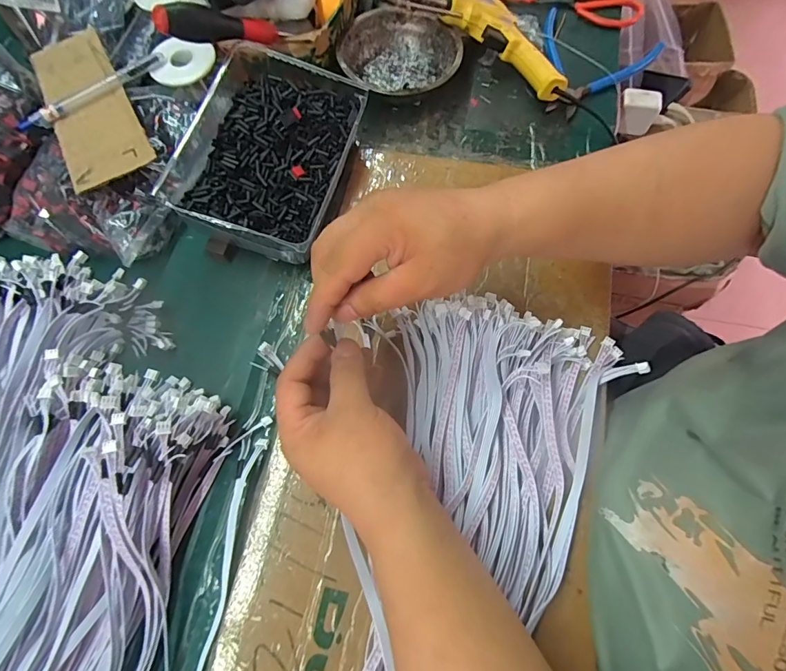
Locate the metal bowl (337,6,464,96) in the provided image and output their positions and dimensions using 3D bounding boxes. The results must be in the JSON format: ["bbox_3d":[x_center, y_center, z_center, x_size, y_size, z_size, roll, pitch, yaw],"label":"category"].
[{"bbox_3d":[0.007,-0.296,0.465,0.123,0.042,0.121,-1,70,2],"label":"metal bowl"}]

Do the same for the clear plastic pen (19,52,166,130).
[{"bbox_3d":[-0.284,-0.234,0.407,0.143,0.009,0.017,-36,72,-10],"label":"clear plastic pen"}]

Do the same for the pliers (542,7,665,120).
[{"bbox_3d":[0.204,-0.288,0.463,0.127,0.012,0.127,28,74,12],"label":"pliers"}]

